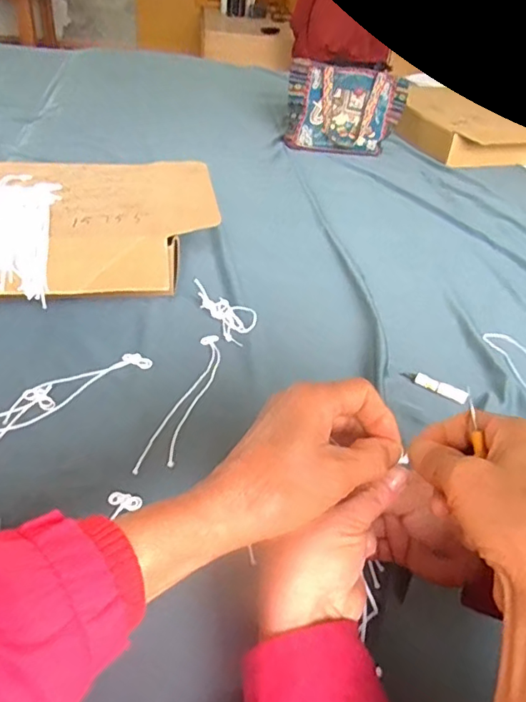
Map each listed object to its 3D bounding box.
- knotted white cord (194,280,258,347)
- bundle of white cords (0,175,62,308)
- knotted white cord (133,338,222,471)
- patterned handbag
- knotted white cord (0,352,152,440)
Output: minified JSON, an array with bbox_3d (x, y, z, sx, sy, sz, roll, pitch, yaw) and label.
[{"bbox_3d":[-0.045,-0.051,0.689,0.057,0.018,0.109,-24,60,-34],"label":"knotted white cord"},{"bbox_3d":[-0.305,-0.147,0.668,0.115,0.041,0.257,0,37,-7],"label":"bundle of white cords"},{"bbox_3d":[-0.078,0.046,0.569,0.033,0.004,0.214,11,37,6],"label":"knotted white cord"},{"bbox_3d":[0.193,-0.568,1.296,0.275,0.175,0.089,8,37,2],"label":"patterned handbag"},{"bbox_3d":[-0.209,0.050,0.537,0.052,0.006,0.217,28,42,26],"label":"knotted white cord"}]

